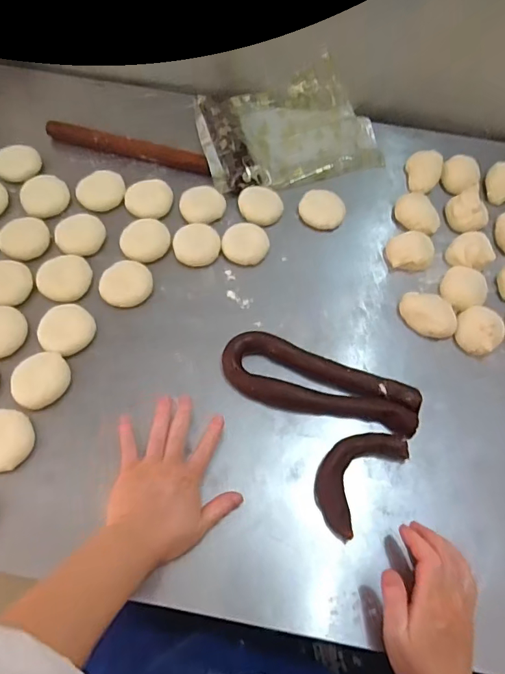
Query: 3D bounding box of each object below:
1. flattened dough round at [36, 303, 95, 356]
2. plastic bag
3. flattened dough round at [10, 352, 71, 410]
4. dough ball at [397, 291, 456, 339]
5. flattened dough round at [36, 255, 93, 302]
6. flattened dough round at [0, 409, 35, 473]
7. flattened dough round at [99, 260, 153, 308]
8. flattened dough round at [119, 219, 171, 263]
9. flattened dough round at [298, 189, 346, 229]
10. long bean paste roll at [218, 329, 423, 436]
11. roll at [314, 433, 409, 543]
[{"bbox_3d":[-0.235,-0.009,0.601,0.061,0.021,0.066,1,63,-2],"label":"flattened dough round"},{"bbox_3d":[0.059,-0.347,0.782,0.290,0.042,0.219,-12,65,-9],"label":"plastic bag"},{"bbox_3d":[-0.254,0.049,0.570,0.065,0.010,0.071,1,63,-2],"label":"flattened dough round"},{"bbox_3d":[0.235,-0.030,0.635,0.074,0.022,0.052,24,65,9],"label":"dough ball"},{"bbox_3d":[-0.252,-0.081,0.636,0.066,0.010,0.063,1,63,-2],"label":"flattened dough round"},{"bbox_3d":[-0.281,0.116,0.534,0.064,0.019,0.065,1,63,-2],"label":"flattened dough round"},{"bbox_3d":[-0.170,-0.072,0.640,0.061,0.018,0.066,1,63,-2],"label":"flattened dough round"},{"bbox_3d":[-0.152,-0.137,0.676,0.067,0.014,0.066,1,63,-2],"label":"flattened dough round"},{"bbox_3d":[0.105,-0.191,0.717,0.068,0.028,0.055,18,64,6],"label":"flattened dough round"},{"bbox_3d":[0.081,0.062,0.583,0.241,0.022,0.078,21,64,7],"label":"long bean paste roll"},{"bbox_3d":[0.117,0.154,0.539,0.071,0.027,0.129,39,68,15],"label":"roll"}]

